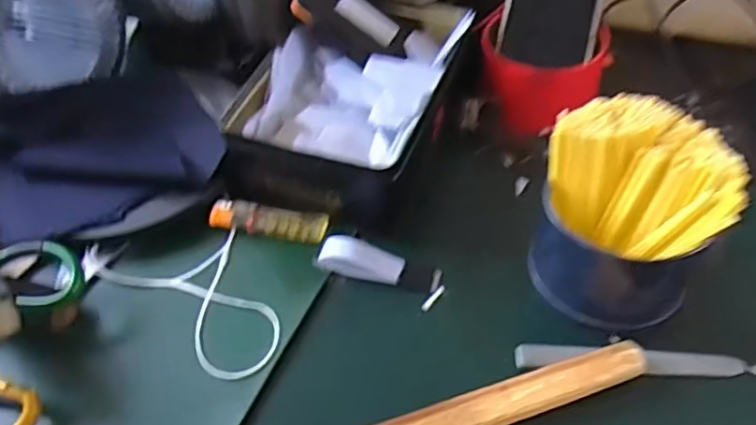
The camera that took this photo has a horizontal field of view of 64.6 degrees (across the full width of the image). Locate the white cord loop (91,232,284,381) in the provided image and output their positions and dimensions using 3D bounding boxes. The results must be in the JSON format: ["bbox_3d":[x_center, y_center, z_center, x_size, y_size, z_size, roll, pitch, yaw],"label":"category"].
[{"bbox_3d":[-0.120,0.050,0.418,0.151,0.004,0.084,30,59,26],"label":"white cord loop"}]

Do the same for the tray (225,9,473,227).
[{"bbox_3d":[-0.015,-0.102,0.499,0.149,0.060,0.241,15,53,17],"label":"tray"}]

